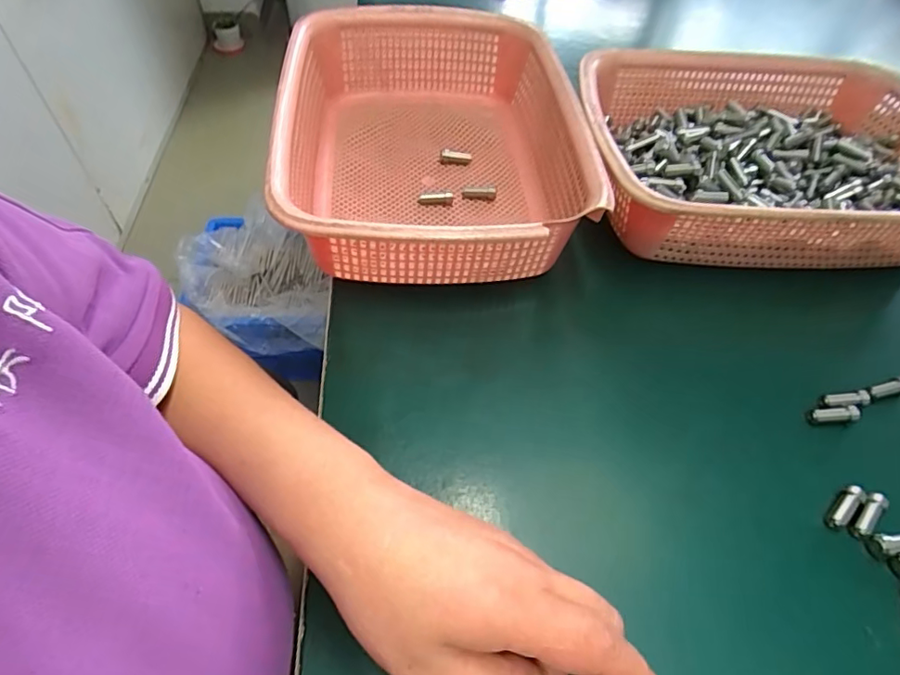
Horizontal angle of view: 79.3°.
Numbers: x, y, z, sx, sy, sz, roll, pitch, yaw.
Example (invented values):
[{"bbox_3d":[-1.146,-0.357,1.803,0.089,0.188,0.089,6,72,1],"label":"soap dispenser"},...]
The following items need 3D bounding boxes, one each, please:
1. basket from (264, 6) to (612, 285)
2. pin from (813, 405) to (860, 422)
[{"bbox_3d":[-0.014,-0.151,0.425,0.212,0.086,0.300,-3,52,-5],"label":"basket"},{"bbox_3d":[0.233,0.046,0.327,0.028,0.006,0.008,-1,52,-3],"label":"pin"}]

